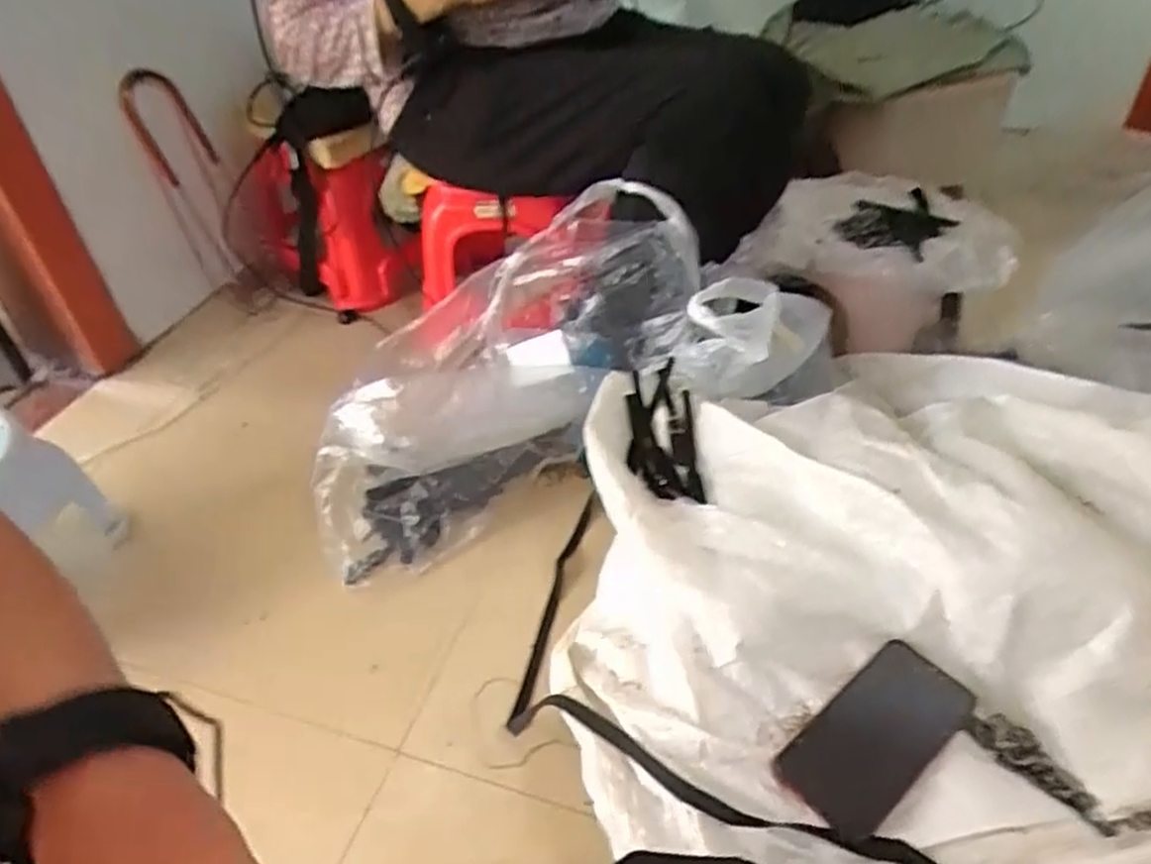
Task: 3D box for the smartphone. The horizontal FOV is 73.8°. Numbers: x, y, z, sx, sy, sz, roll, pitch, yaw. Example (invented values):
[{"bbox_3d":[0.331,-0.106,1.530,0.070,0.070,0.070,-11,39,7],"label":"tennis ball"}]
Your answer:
[{"bbox_3d":[0.228,0.225,0.577,0.169,0.011,0.075,-25,50,-31],"label":"smartphone"}]

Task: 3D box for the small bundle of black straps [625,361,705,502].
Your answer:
[{"bbox_3d":[0.090,0.001,0.820,0.071,0.026,0.176,-5,56,-1],"label":"small bundle of black straps"}]

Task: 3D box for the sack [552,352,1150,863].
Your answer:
[{"bbox_3d":[0.284,0.147,0.577,0.558,0.215,0.574,-9,41,-6],"label":"sack"}]

